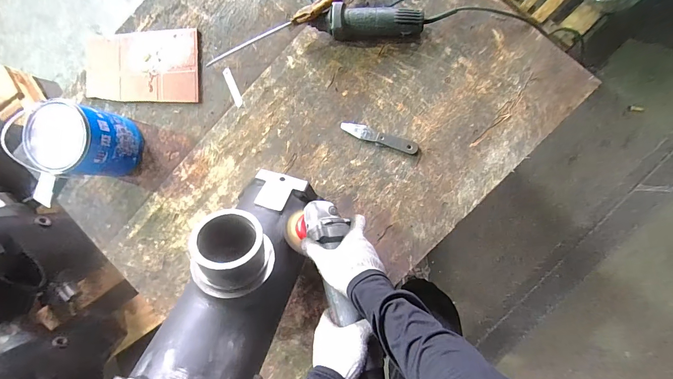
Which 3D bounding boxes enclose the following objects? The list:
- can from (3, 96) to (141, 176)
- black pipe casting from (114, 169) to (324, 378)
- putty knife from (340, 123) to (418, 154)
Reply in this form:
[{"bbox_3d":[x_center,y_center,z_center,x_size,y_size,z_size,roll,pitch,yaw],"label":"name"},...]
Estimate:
[{"bbox_3d":[-0.562,-0.109,0.747,0.155,0.160,0.145,0,89,5],"label":"can"},{"bbox_3d":[-0.145,0.126,0.518,0.139,0.172,0.403,19,53,5],"label":"black pipe casting"},{"bbox_3d":[0.097,-0.120,0.752,0.179,0.018,0.030,21,91,5],"label":"putty knife"}]

